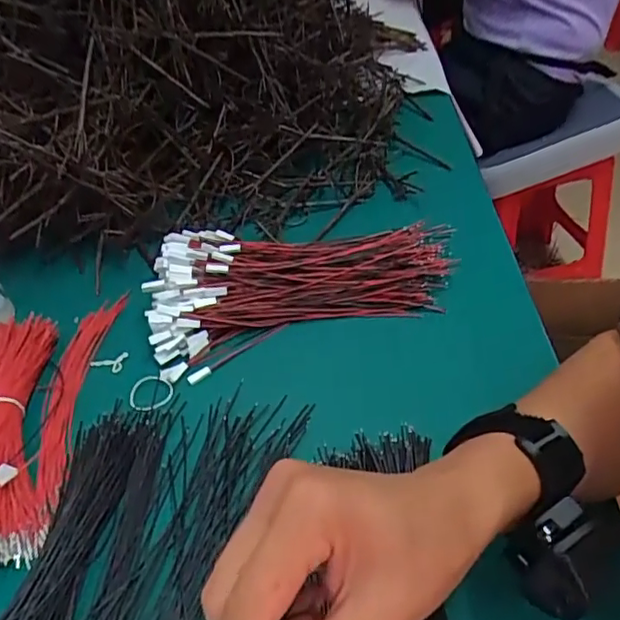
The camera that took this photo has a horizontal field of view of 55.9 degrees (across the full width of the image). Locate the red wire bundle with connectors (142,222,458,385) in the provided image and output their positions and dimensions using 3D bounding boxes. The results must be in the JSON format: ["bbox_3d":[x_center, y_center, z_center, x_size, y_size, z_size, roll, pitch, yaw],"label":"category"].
[{"bbox_3d":[-0.005,-0.034,0.528,0.278,0.050,0.156,-11,41,-4],"label":"red wire bundle with connectors"}]

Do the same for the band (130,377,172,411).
[{"bbox_3d":[-0.130,0.065,0.474,0.035,0.004,0.035,-20,43,-13],"label":"band"}]

